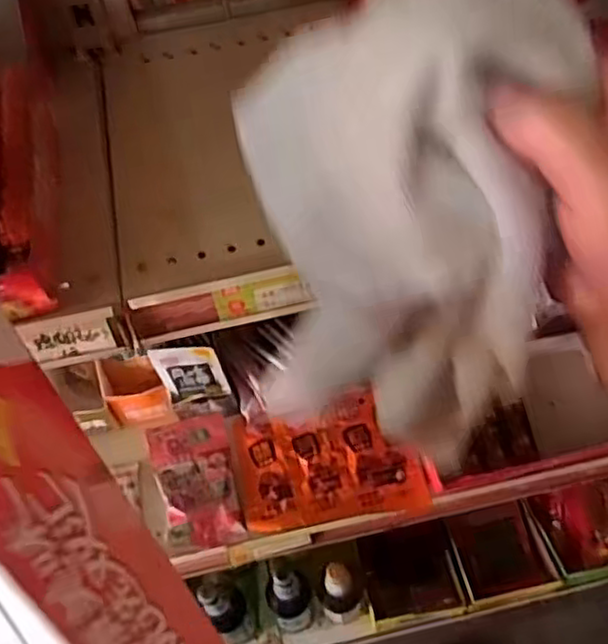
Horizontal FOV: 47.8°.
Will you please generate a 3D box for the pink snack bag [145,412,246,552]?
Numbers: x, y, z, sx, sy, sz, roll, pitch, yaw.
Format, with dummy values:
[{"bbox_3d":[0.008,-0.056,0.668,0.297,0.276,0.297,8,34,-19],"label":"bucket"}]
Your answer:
[{"bbox_3d":[-0.119,0.178,0.766,0.086,0.024,0.143,-15,58,-7],"label":"pink snack bag"}]

